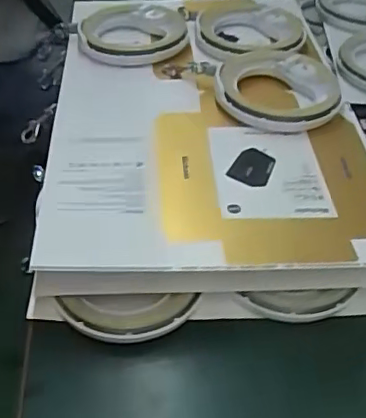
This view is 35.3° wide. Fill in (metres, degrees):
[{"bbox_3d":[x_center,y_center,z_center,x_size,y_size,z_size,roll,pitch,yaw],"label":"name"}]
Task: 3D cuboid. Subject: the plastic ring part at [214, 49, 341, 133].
[{"bbox_3d":[0.097,-0.132,0.609,0.122,0.034,0.133,5,42,2],"label":"plastic ring part"}]

